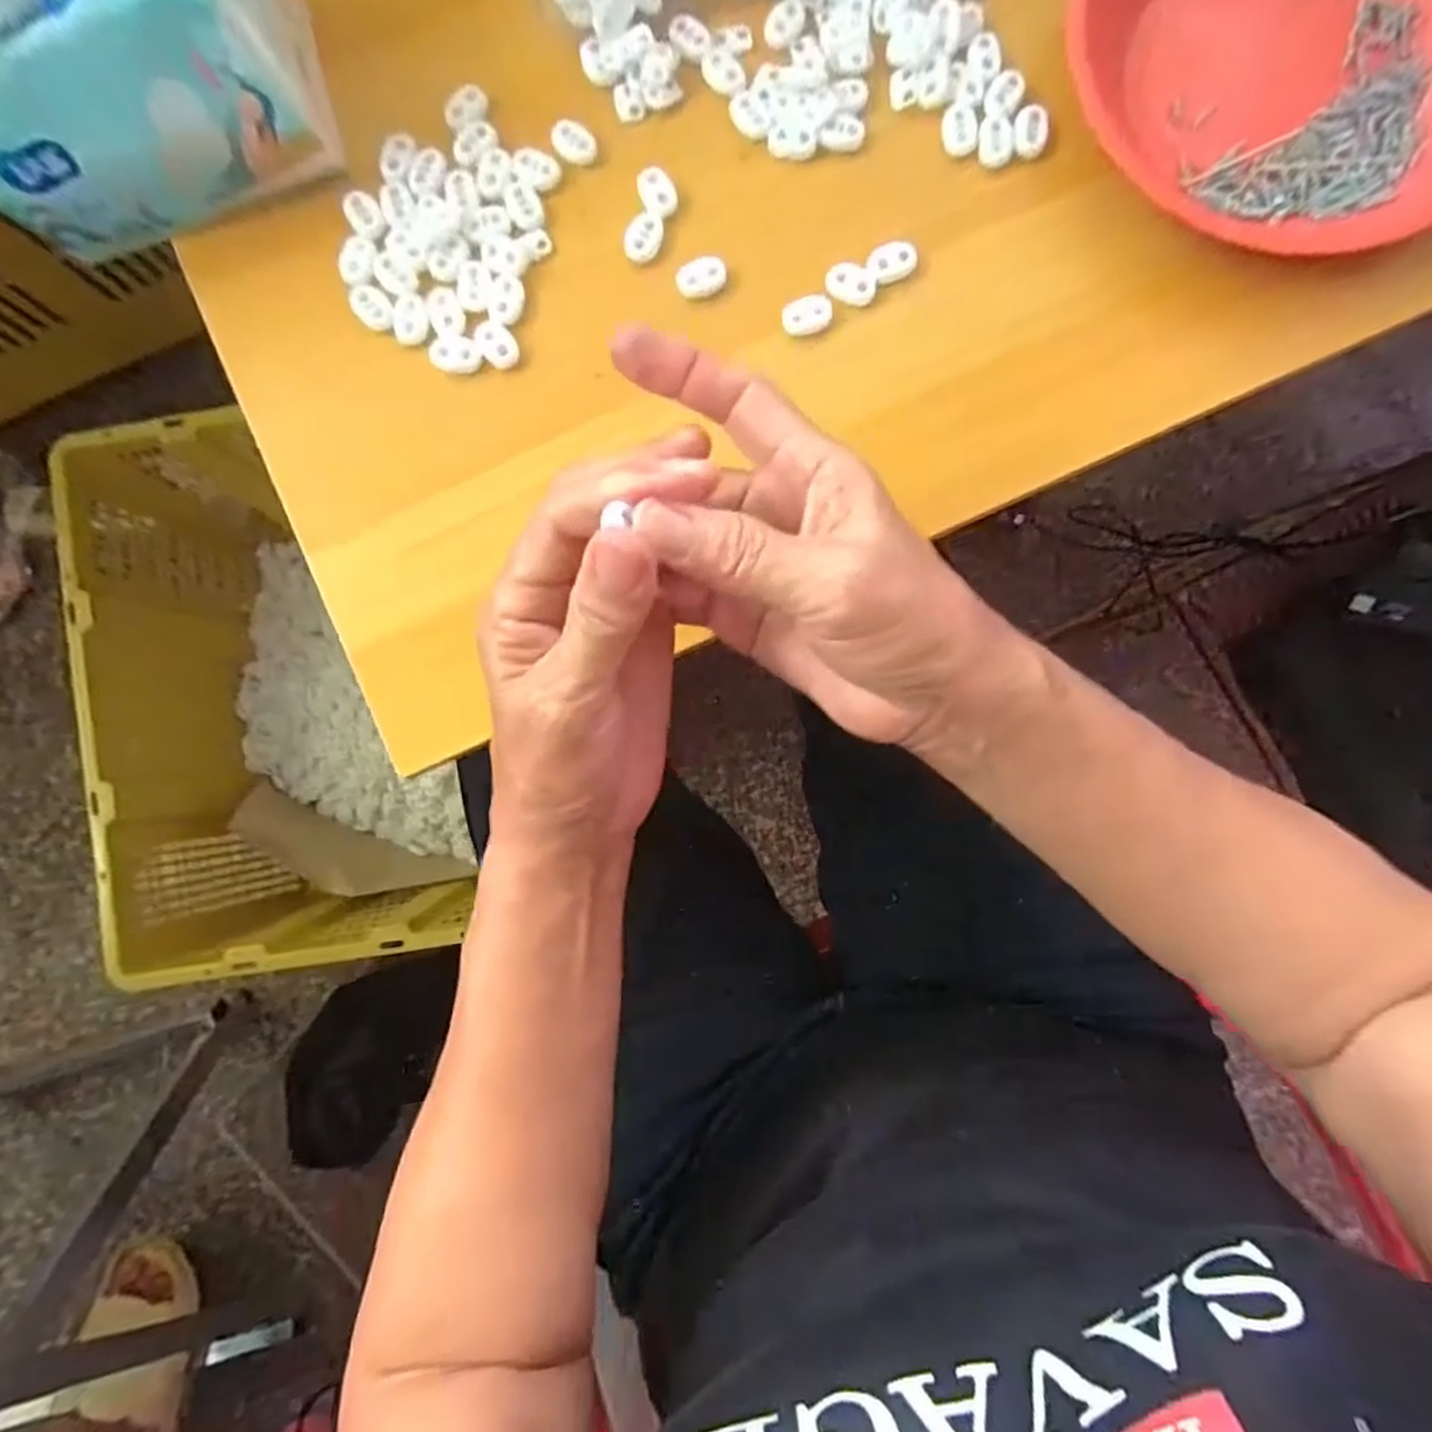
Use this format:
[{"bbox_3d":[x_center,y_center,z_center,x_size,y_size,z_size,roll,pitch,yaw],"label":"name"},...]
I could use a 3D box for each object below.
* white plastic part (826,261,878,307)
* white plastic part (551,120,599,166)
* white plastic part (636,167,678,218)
[{"bbox_3d":[0.062,-0.197,0.347,0.023,0.009,0.016,14,87,2],"label":"white plastic part"},{"bbox_3d":[-0.066,-0.268,0.352,0.021,0.007,0.016,25,87,3],"label":"white plastic part"},{"bbox_3d":[-0.027,-0.242,0.350,0.015,0.008,0.021,-25,86,-1],"label":"white plastic part"}]

